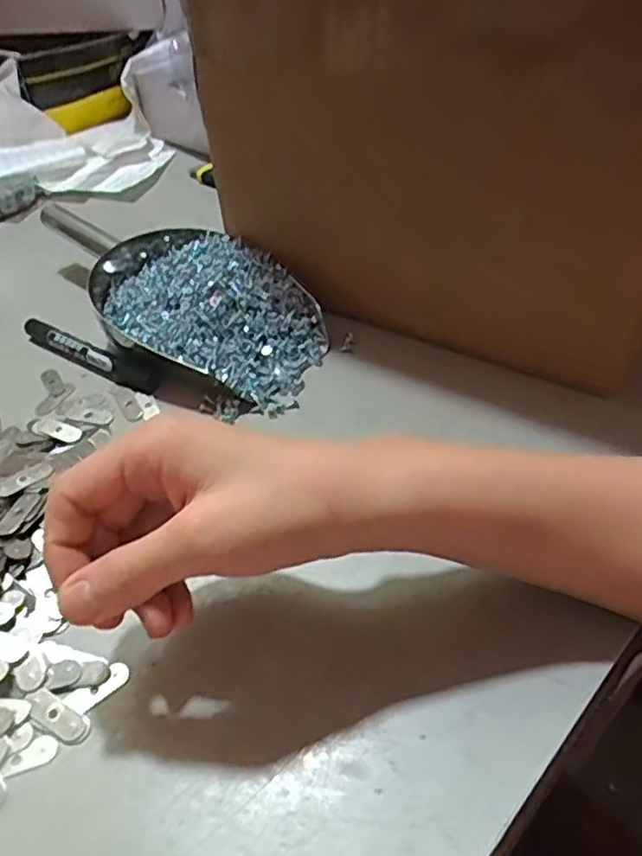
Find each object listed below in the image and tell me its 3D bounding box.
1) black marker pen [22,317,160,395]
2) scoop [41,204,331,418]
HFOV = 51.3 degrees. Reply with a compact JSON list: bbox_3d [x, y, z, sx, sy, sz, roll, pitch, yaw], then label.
[{"bbox_3d":[-0.168,-0.052,0.481,0.138,0.014,0.015,24,51,27],"label":"black marker pen"},{"bbox_3d":[-0.116,-0.103,0.505,0.278,0.046,0.121,30,54,32],"label":"scoop"}]

